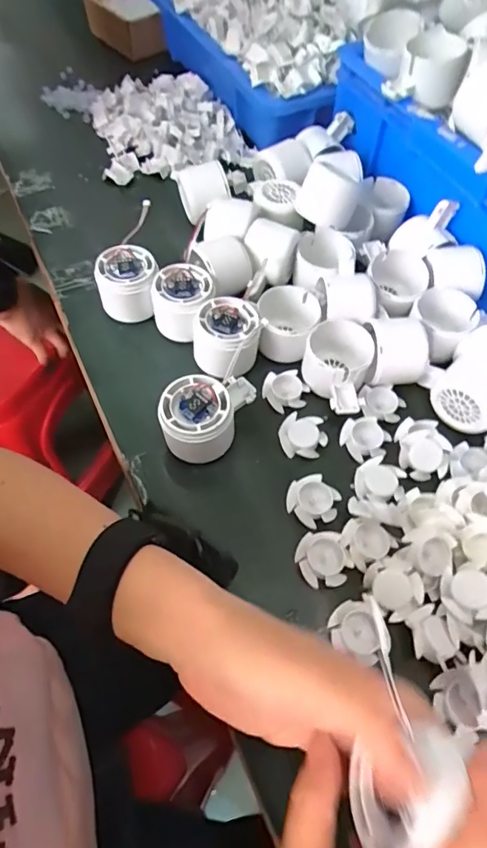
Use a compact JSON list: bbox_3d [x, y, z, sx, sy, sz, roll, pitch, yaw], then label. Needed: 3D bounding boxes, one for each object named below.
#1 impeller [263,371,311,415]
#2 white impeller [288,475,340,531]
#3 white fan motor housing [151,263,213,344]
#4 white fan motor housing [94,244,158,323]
[{"bbox_3d":[0.039,-0.030,0.447,0.036,0.013,0.040,-31,65,-17],"label":"impeller"},{"bbox_3d":[0.056,0.062,0.389,0.037,0.013,0.040,0,60,-1],"label":"white impeller"},{"bbox_3d":[-0.058,-0.113,0.463,0.058,0.049,0.060,-1,60,-2],"label":"white fan motor housing"},{"bbox_3d":[-0.111,-0.136,0.477,0.060,0.056,0.054,-4,60,-3],"label":"white fan motor housing"}]

